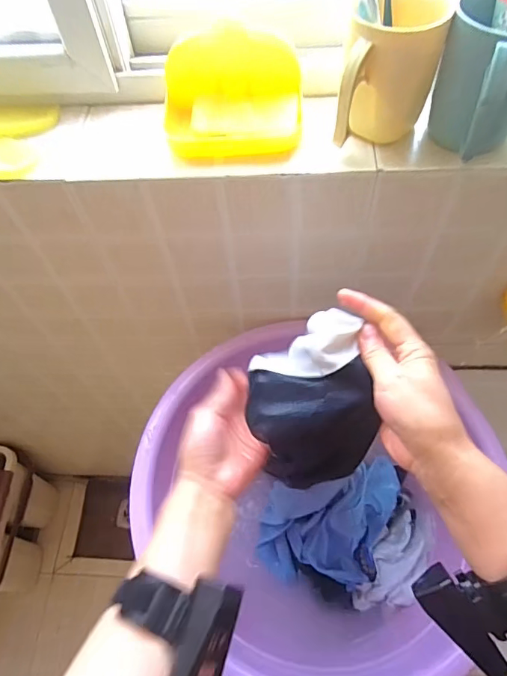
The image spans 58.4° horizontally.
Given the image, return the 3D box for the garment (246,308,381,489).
[{"bbox_3d":[0.049,0.066,0.406,0.091,0.135,0.112,-11,59,-3],"label":"garment"}]

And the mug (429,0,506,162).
[{"bbox_3d":[0.197,-0.216,0.389,0.081,0.099,0.102,18,62,13],"label":"mug"}]

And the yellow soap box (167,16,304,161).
[{"bbox_3d":[-0.020,-0.233,0.431,0.131,0.075,0.082,-5,59,0],"label":"yellow soap box"}]

